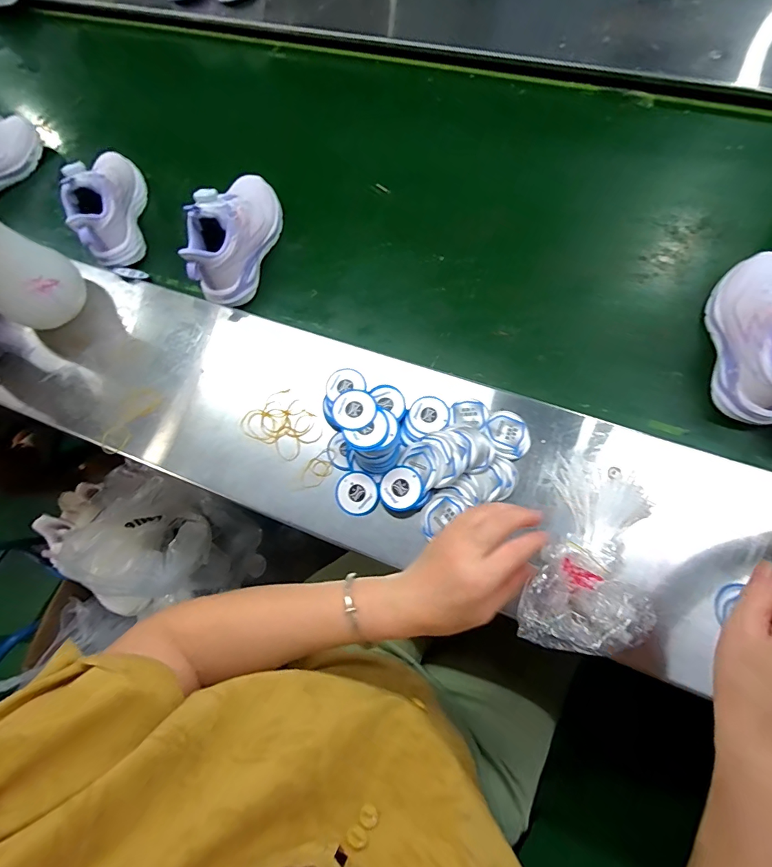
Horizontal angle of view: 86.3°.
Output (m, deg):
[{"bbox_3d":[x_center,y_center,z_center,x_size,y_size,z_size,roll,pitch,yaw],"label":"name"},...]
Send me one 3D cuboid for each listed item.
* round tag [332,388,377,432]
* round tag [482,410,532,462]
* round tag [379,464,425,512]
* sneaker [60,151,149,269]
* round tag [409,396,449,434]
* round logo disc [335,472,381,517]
[{"bbox_3d":[-0.034,-0.026,0.449,0.046,0.004,0.048,-4,67,8],"label":"round tag"},{"bbox_3d":[0.140,0.001,0.474,0.054,0.012,0.059,-1,66,3],"label":"round tag"},{"bbox_3d":[0.017,0.061,0.459,0.047,0.004,0.049,-5,72,15],"label":"round tag"},{"bbox_3d":[-0.424,-0.359,0.622,0.066,0.100,0.197,-9,66,-1],"label":"sneaker"},{"bbox_3d":[0.052,-0.023,0.494,0.045,0.004,0.048,-1,66,3],"label":"round tag"},{"bbox_3d":[-0.032,0.068,0.470,0.050,0.004,0.048,31,89,12],"label":"round logo disc"}]

